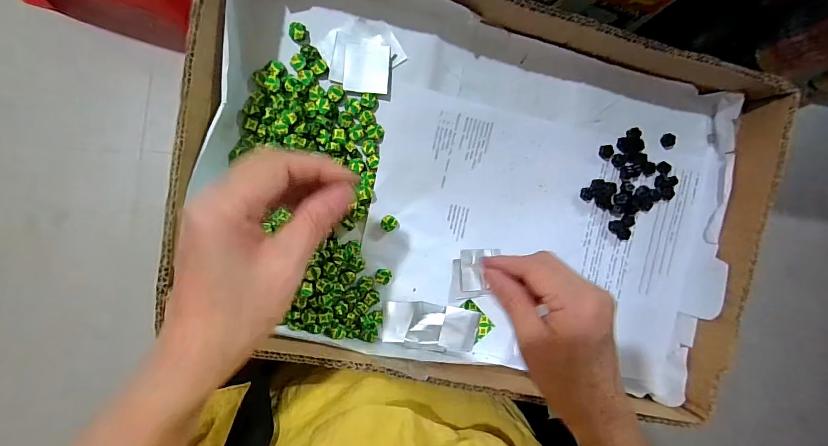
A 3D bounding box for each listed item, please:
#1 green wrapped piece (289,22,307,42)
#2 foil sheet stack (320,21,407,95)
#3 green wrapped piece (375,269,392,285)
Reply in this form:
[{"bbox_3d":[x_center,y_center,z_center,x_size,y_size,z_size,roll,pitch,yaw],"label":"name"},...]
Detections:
[{"bbox_3d":[-0.086,-0.142,0.293,0.012,0.006,0.013,0,88,-9],"label":"green wrapped piece"},{"bbox_3d":[-0.038,-0.126,0.301,0.059,0.009,0.050,5,87,-9],"label":"foil sheet stack"},{"bbox_3d":[-0.025,0.044,0.321,0.014,0.006,0.013,0,88,-9],"label":"green wrapped piece"}]

